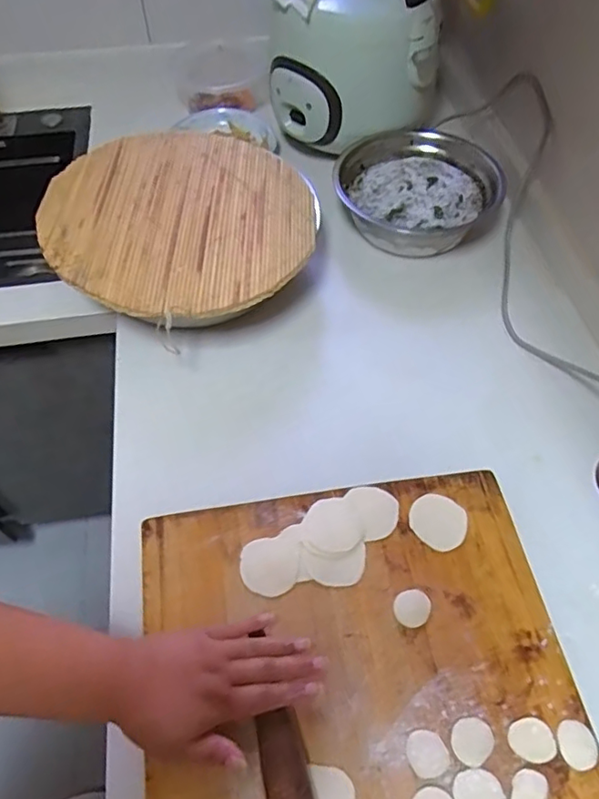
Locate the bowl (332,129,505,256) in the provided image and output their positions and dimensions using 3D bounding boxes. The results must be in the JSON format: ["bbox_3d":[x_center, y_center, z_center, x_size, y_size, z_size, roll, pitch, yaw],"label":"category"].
[{"bbox_3d":[0.163,-0.295,0.806,0.201,0.083,0.213,-1,56,2],"label":"bowl"}]

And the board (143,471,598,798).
[{"bbox_3d":[0.064,0.306,0.439,0.350,0.046,0.488,-9,56,-3],"label":"board"}]

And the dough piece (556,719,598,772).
[{"bbox_3d":[0.216,0.269,0.439,0.028,0.004,0.033,-12,56,-8],"label":"dough piece"}]

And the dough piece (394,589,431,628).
[{"bbox_3d":[0.100,0.185,0.499,0.032,0.007,0.030,0,55,0],"label":"dough piece"}]

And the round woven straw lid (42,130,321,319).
[{"bbox_3d":[-0.149,-0.229,0.689,0.308,0.017,0.340,-22,58,-11],"label":"round woven straw lid"}]

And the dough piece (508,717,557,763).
[{"bbox_3d":[0.183,0.267,0.443,0.035,0.004,0.029,-3,55,-2],"label":"dough piece"}]

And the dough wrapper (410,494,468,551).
[{"bbox_3d":[0.135,0.118,0.546,0.053,0.004,0.051,0,55,0],"label":"dough wrapper"}]

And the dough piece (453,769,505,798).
[{"bbox_3d":[0.134,0.294,0.421,0.036,0.006,0.029,7,55,5],"label":"dough piece"}]

